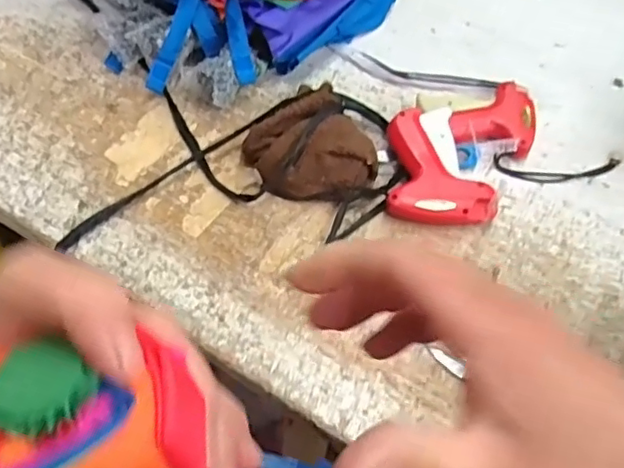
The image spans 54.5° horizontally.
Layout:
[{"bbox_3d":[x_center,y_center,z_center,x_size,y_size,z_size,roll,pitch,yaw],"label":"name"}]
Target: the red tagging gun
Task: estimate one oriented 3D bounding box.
[{"bbox_3d":[0.147,-0.092,0.609,0.123,0.040,0.214,23,53,16],"label":"red tagging gun"}]

